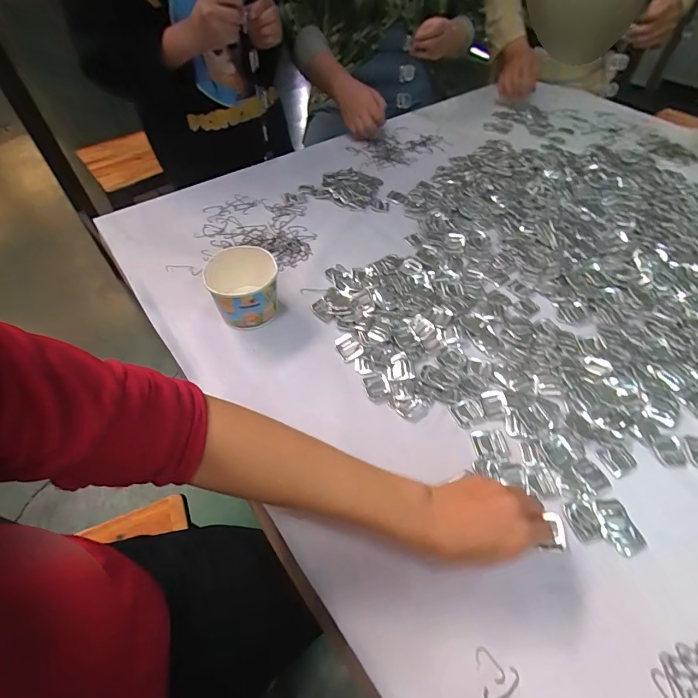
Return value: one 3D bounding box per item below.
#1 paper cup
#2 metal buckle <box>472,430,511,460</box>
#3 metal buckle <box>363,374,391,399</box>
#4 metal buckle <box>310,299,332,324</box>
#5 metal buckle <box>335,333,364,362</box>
[{"bbox_3d":[-0.136,-0.076,0.512,0.085,0.084,0.078,0,52,0],"label":"paper cup"},{"bbox_3d":[0.156,0.104,0.423,0.034,0.007,0.035,-4,52,-3],"label":"metal buckle"},{"bbox_3d":[0.034,0.045,0.467,0.029,0.004,0.033,-11,53,-9],"label":"metal buckle"},{"bbox_3d":[-0.037,-0.054,0.542,0.021,0.006,0.038,-30,58,-22],"label":"metal buckle"},{"bbox_3d":[-0.001,-0.003,0.502,0.030,0.004,0.036,-28,65,-3],"label":"metal buckle"}]

